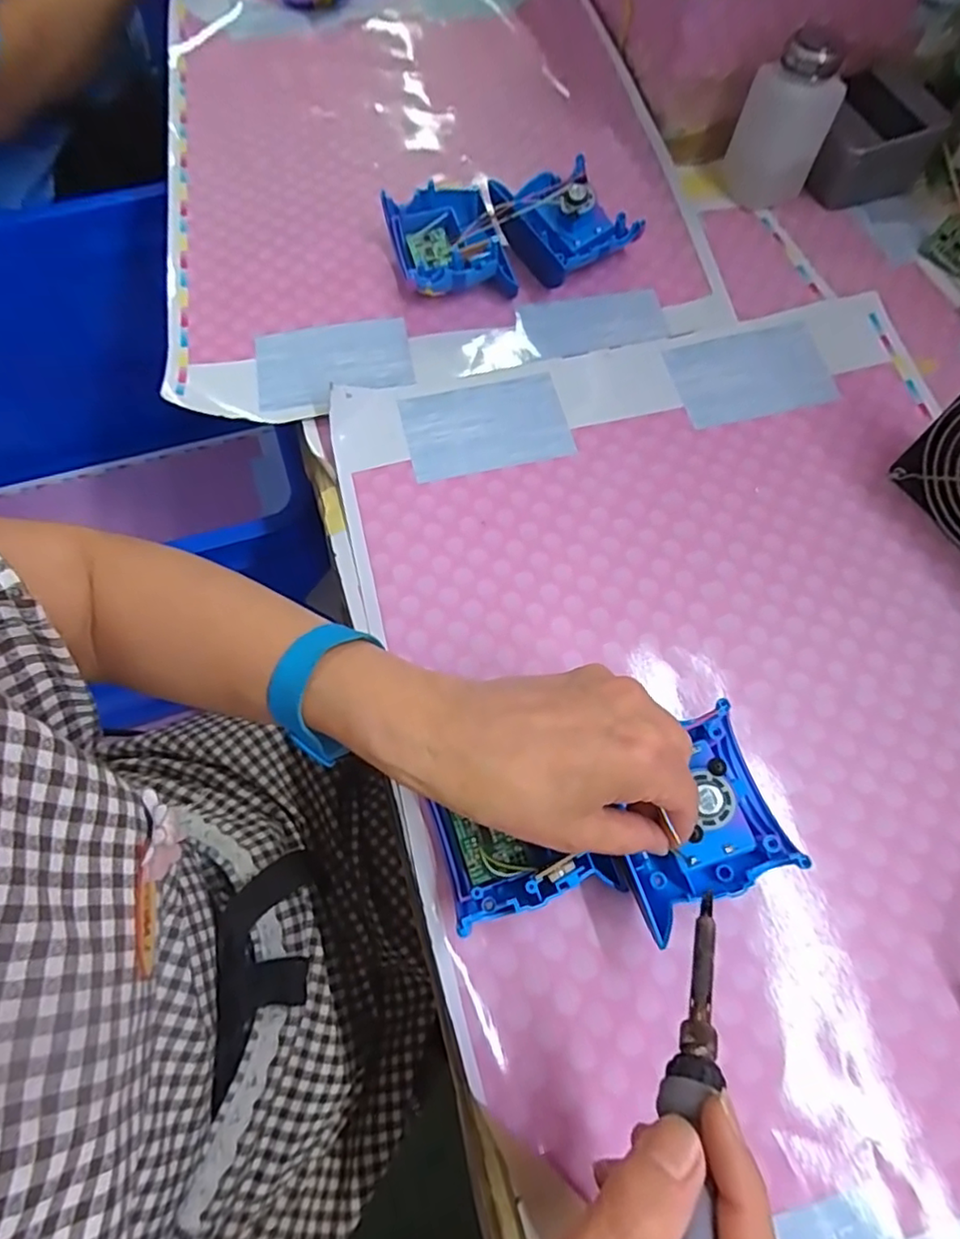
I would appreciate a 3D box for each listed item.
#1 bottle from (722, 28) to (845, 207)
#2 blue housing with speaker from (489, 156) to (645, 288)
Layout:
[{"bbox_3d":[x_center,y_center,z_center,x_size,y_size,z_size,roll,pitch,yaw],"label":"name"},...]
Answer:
[{"bbox_3d":[0.235,-0.383,0.469,0.051,0.098,0.055,-12,67,-5],"label":"bottle"},{"bbox_3d":[0.060,-0.299,0.462,0.093,0.044,0.085,-35,71,-14],"label":"blue housing with speaker"}]

